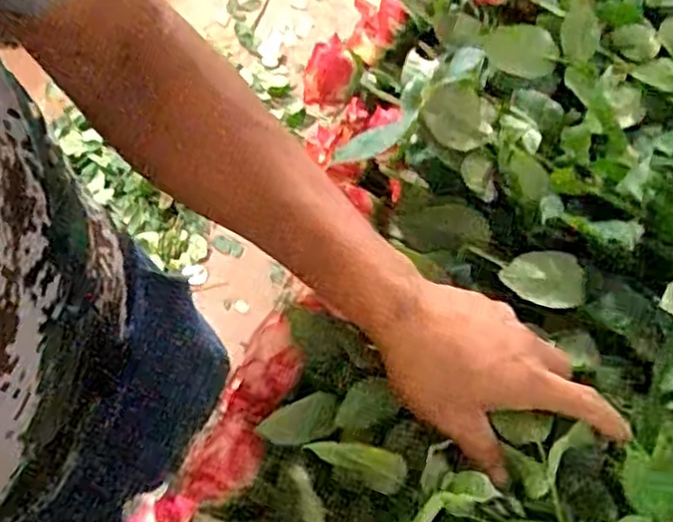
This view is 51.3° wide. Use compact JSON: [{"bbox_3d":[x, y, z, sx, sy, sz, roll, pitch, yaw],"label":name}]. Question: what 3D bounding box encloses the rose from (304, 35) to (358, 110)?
[{"bbox_3d":[-0.006,-0.149,0.573,0.042,0.053,0.034,-4,62,0],"label":"rose"}]

